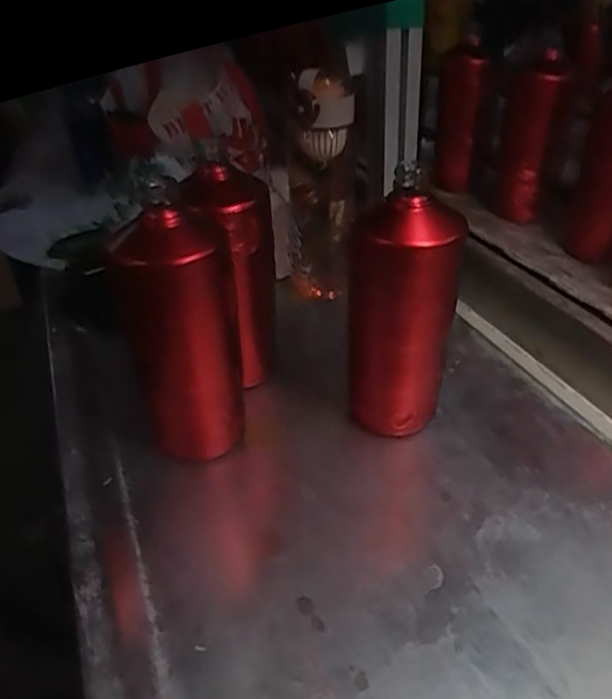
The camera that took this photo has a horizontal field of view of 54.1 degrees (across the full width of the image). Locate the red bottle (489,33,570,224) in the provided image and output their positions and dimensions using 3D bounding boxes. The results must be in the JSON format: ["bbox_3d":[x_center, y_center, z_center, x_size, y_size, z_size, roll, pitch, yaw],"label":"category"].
[{"bbox_3d":[0.300,-0.284,0.808,0.082,0.211,0.061,6,37,15],"label":"red bottle"}]

